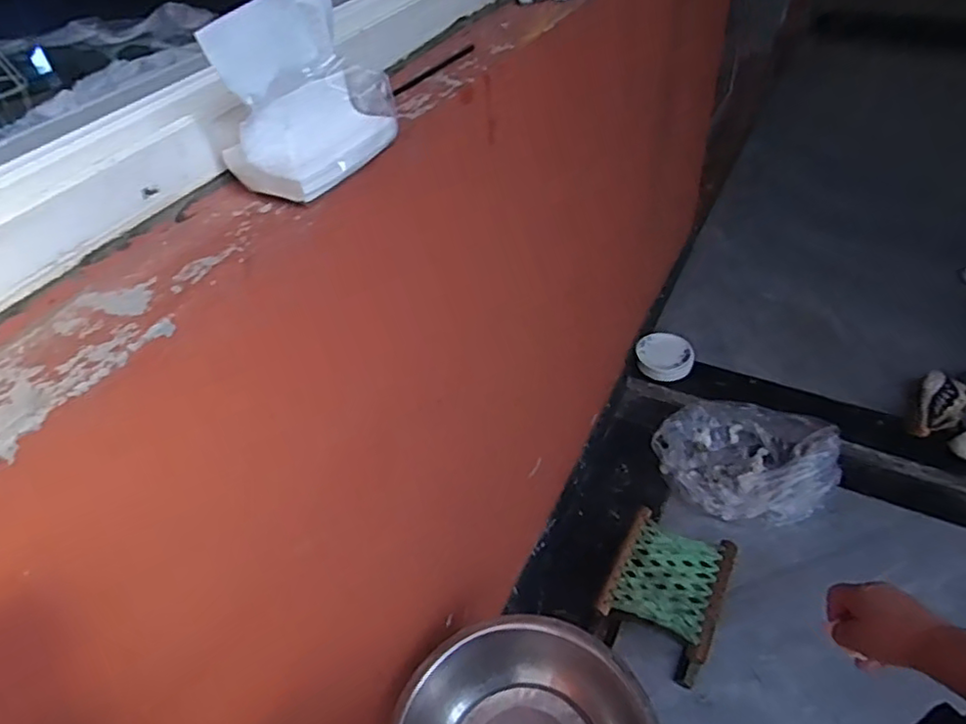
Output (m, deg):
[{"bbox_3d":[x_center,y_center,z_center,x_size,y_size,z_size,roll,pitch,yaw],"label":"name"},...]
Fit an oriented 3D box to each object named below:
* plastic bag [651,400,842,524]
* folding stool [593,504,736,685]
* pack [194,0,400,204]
[{"bbox_3d":[0.667,0.245,1.589,0.425,0.143,0.314,14,47,21],"label":"plastic bag"},{"bbox_3d":[0.402,0.509,1.347,0.232,0.158,0.268,21,50,26],"label":"folding stool"},{"bbox_3d":[-0.144,-0.227,0.502,0.085,0.123,0.144,15,48,21],"label":"pack"}]

